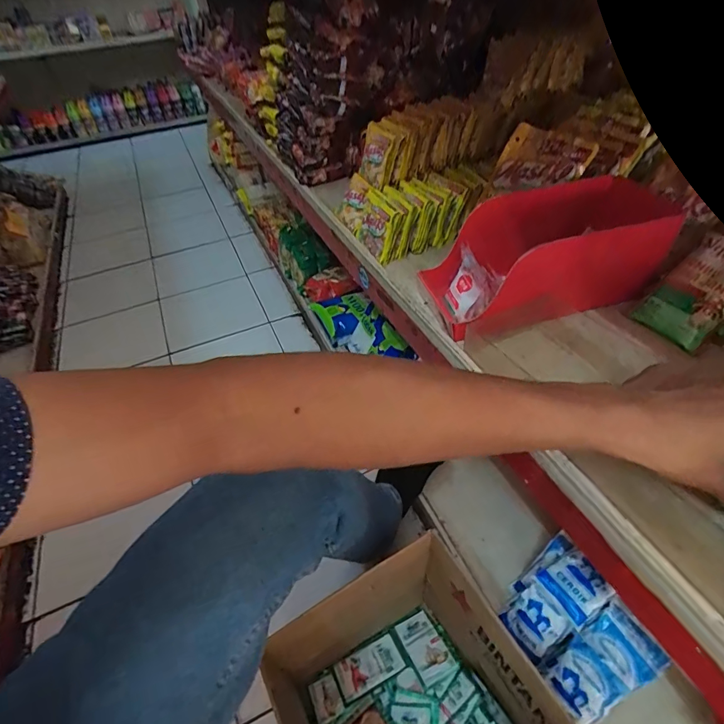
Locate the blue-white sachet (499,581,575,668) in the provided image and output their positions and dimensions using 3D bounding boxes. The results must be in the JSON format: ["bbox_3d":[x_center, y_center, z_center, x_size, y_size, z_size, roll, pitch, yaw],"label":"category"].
[{"bbox_3d":[0.247,0.368,0.605,0.083,0.015,0.071,-52,54,13],"label":"blue-white sachet"}]

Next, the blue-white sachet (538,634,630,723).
[{"bbox_3d":[0.281,0.409,0.550,0.077,0.030,0.076,-46,41,2],"label":"blue-white sachet"}]

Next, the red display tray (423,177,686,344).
[{"bbox_3d":[0.227,-0.126,0.497,0.285,0.106,0.111,-15,45,-10],"label":"red display tray"}]

